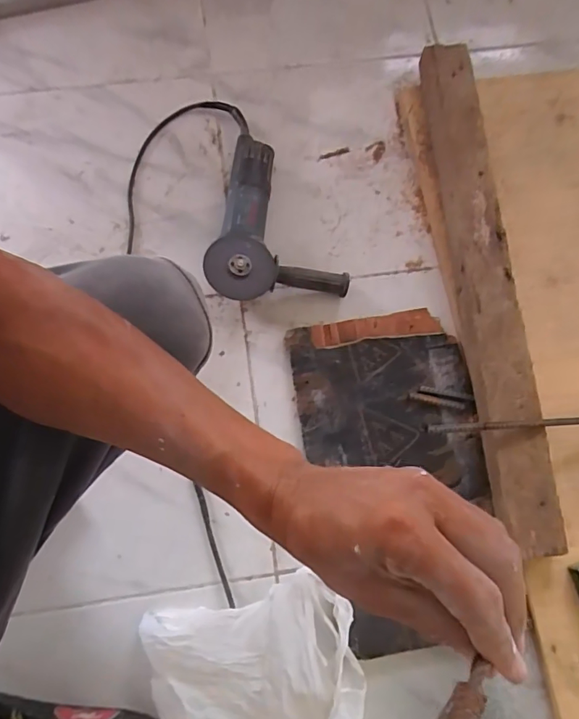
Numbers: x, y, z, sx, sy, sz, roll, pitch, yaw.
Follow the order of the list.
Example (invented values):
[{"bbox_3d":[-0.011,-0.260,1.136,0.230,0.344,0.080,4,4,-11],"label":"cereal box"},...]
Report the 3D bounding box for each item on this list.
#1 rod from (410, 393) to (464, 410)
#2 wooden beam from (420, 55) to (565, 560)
[{"bbox_3d":[0.212,0.060,0.681,0.079,0.004,0.010,12,76,2],"label":"rod"},{"bbox_3d":[0.276,-0.127,0.700,0.091,0.069,0.780,-4,76,-1],"label":"wooden beam"}]

